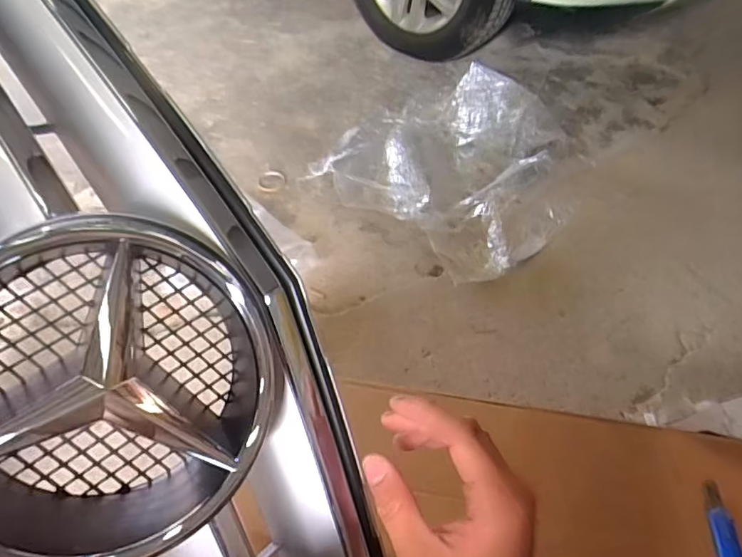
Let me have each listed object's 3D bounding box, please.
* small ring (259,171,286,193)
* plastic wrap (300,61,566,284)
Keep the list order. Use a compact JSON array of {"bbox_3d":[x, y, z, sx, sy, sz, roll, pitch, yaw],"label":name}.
[{"bbox_3d":[-0.292,-0.286,1.523,0.080,0.025,0.083,0,49,0],"label":"small ring"},{"bbox_3d":[0.210,-0.349,1.419,0.573,0.163,0.725,-28,54,-23],"label":"plastic wrap"}]

